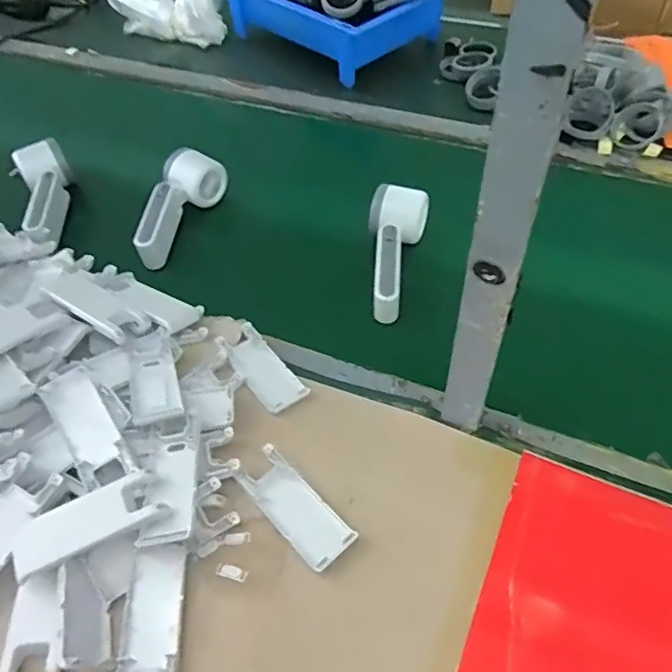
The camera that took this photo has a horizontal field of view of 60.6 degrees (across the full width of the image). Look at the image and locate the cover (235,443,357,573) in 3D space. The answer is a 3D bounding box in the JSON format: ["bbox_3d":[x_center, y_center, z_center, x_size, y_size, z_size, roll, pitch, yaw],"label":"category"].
[{"bbox_3d":[-0.032,0.130,0.436,0.039,0.018,0.102,-36,58,-23],"label":"cover"}]

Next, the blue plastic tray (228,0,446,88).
[{"bbox_3d":[-0.013,-0.529,0.910,0.189,0.106,0.313,-36,57,-23],"label":"blue plastic tray"}]

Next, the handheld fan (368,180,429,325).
[{"bbox_3d":[0.062,-0.089,0.600,0.061,0.051,0.152,5,51,7],"label":"handheld fan"}]

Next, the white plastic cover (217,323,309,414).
[{"bbox_3d":[-0.069,0.028,0.520,0.040,0.009,0.103,-32,56,-21],"label":"white plastic cover"}]

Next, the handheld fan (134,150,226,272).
[{"bbox_3d":[-0.187,-0.151,0.665,0.056,0.058,0.159,13,53,13],"label":"handheld fan"}]

